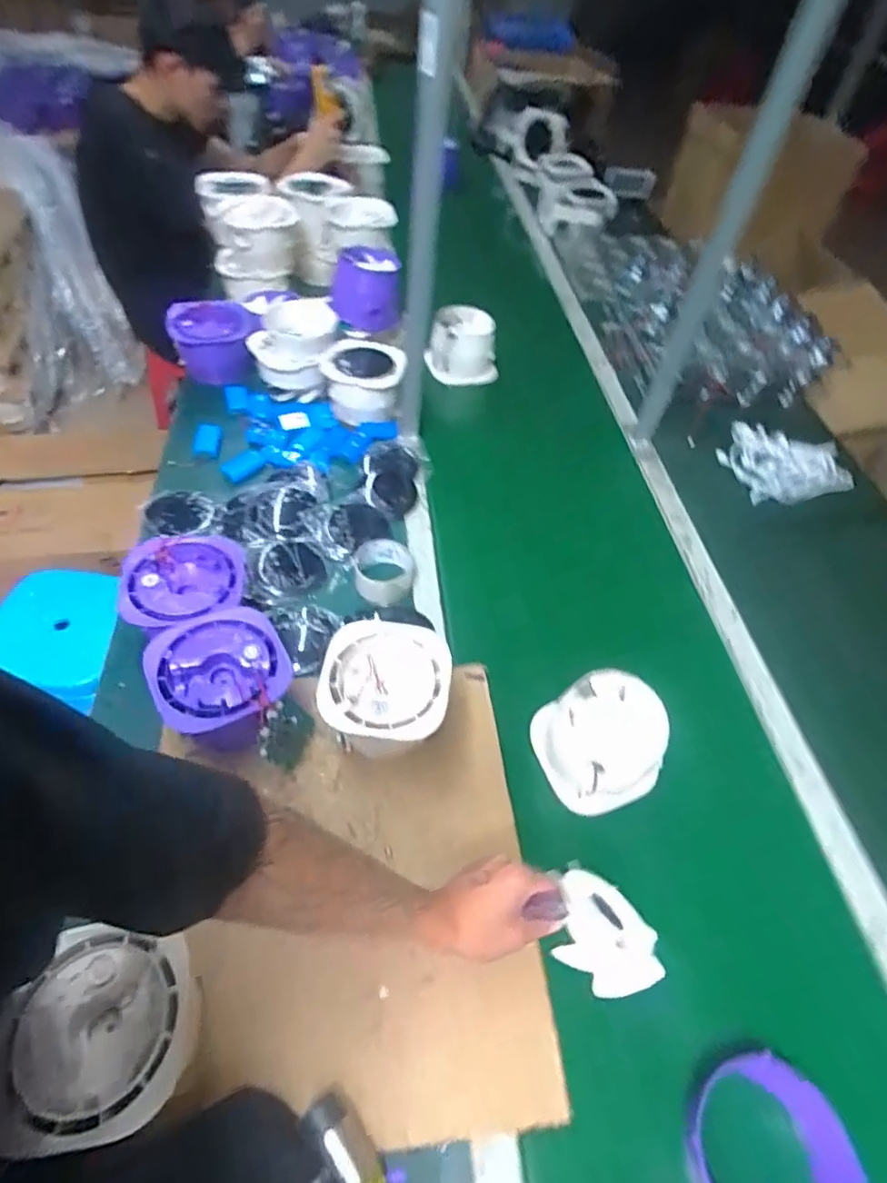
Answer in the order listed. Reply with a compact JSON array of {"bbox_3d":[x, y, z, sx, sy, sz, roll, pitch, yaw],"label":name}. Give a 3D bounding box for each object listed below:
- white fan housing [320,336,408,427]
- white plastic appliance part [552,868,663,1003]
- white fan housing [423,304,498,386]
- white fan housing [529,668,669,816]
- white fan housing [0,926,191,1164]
[{"bbox_3d":[-0.147,-0.387,1.096,0.145,0.099,0.130,3,52,-3],"label":"white fan housing"},{"bbox_3d":[0.146,0.309,0.542,0.102,0.013,0.093,14,40,-12],"label":"white plastic appliance part"},{"bbox_3d":[0.030,-0.525,1.273,0.160,0.106,0.153,3,52,-3],"label":"white fan housing"},{"bbox_3d":[0.190,0.178,0.713,0.156,0.065,0.139,-33,71,10],"label":"white fan housing"},{"bbox_3d":[-0.268,0.343,0.465,0.141,0.038,0.136,-5,52,-9],"label":"white fan housing"}]

